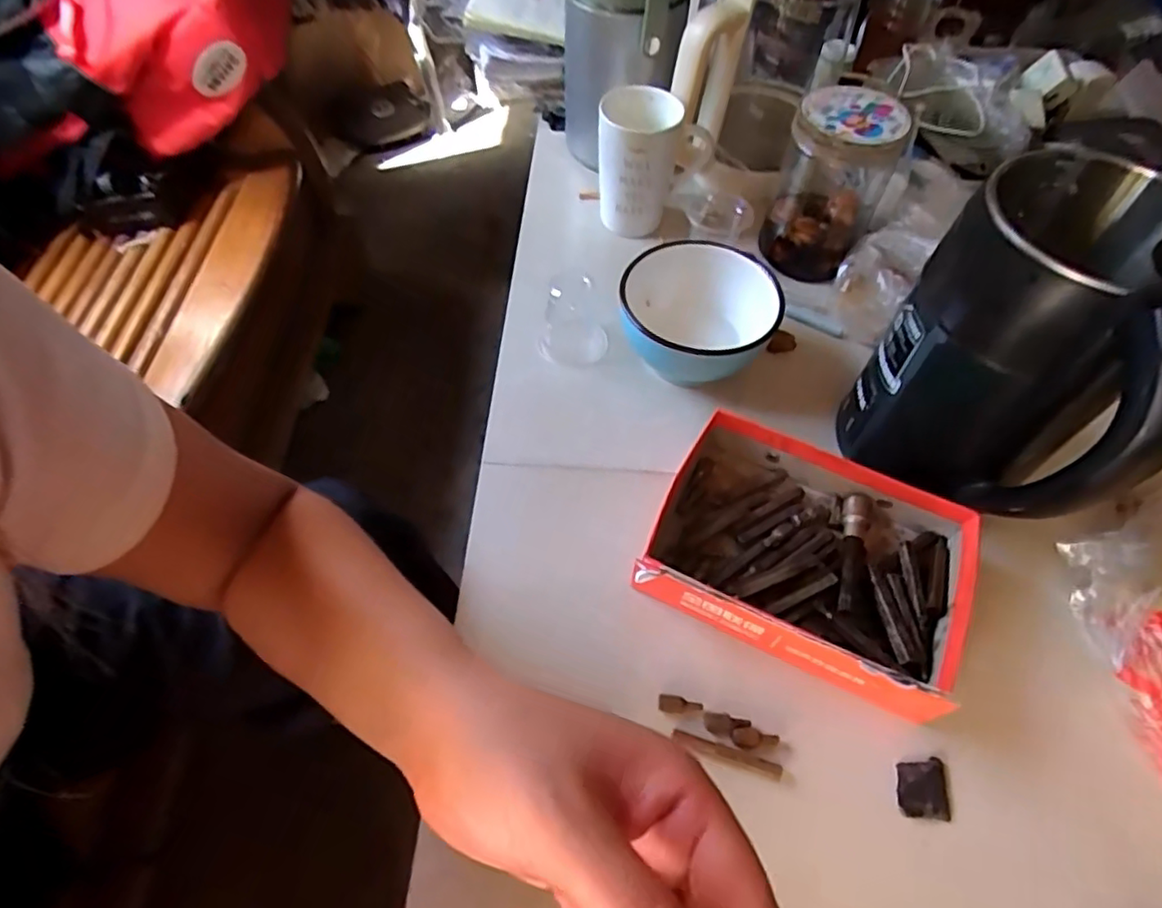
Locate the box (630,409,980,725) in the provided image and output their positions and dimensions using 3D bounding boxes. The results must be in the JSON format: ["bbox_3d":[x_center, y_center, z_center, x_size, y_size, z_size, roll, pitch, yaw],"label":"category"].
[{"bbox_3d":[0.166,0.073,0.454,0.220,0.052,0.160,23,60,13],"label":"box"}]

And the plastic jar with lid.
[{"bbox_3d":[0.248,-0.269,0.619,0.101,0.152,0.101,19,59,11],"label":"plastic jar with lid"}]

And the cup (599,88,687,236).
[{"bbox_3d":[0.058,-0.303,0.656,0.080,0.129,0.085,0,57,-1],"label":"cup"}]

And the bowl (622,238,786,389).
[{"bbox_3d":[0.099,-0.115,0.565,0.134,0.083,0.128,0,57,-1],"label":"bowl"}]

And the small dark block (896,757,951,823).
[{"bbox_3d":[0.215,0.208,0.390,0.033,0.005,0.034,6,57,3],"label":"small dark block"}]

